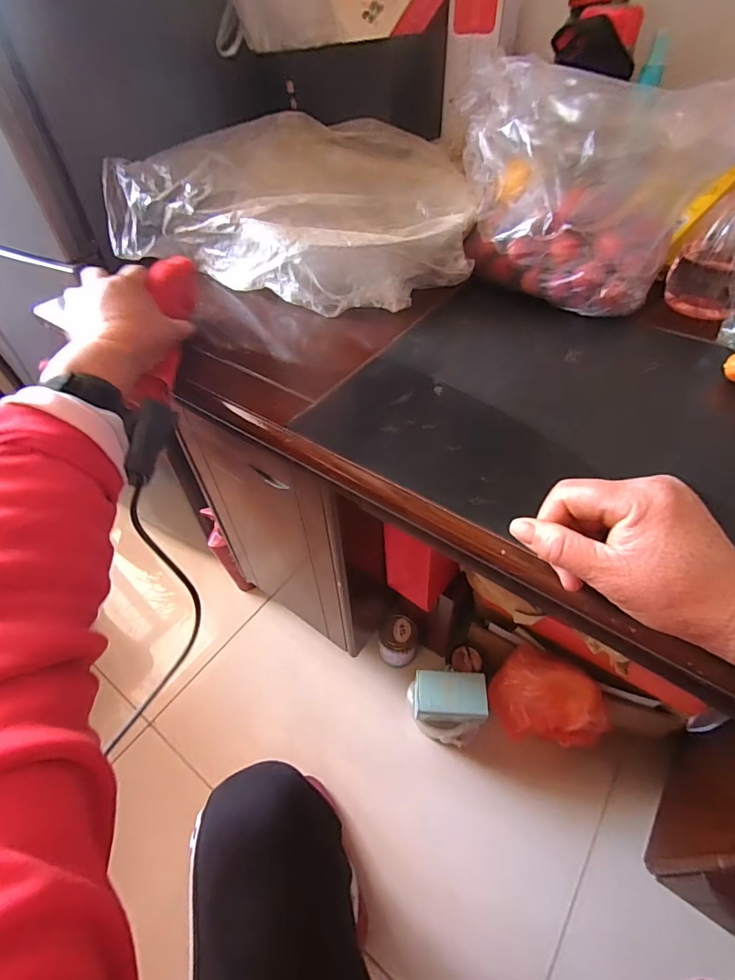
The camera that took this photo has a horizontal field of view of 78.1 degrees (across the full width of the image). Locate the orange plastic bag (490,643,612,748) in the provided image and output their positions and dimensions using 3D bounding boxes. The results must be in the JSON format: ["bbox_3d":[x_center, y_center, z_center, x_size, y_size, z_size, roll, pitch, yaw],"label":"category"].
[{"bbox_3d":[0.308,0.372,0.773,0.187,0.154,0.106,29,56,26],"label":"orange plastic bag"}]

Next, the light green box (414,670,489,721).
[{"bbox_3d":[0.148,0.372,0.815,0.129,0.059,0.076,2,49,5],"label":"light green box"}]

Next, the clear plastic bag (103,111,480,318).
[{"bbox_3d":[-0.080,-0.373,0.590,0.446,0.124,0.279,21,53,20],"label":"clear plastic bag"}]

